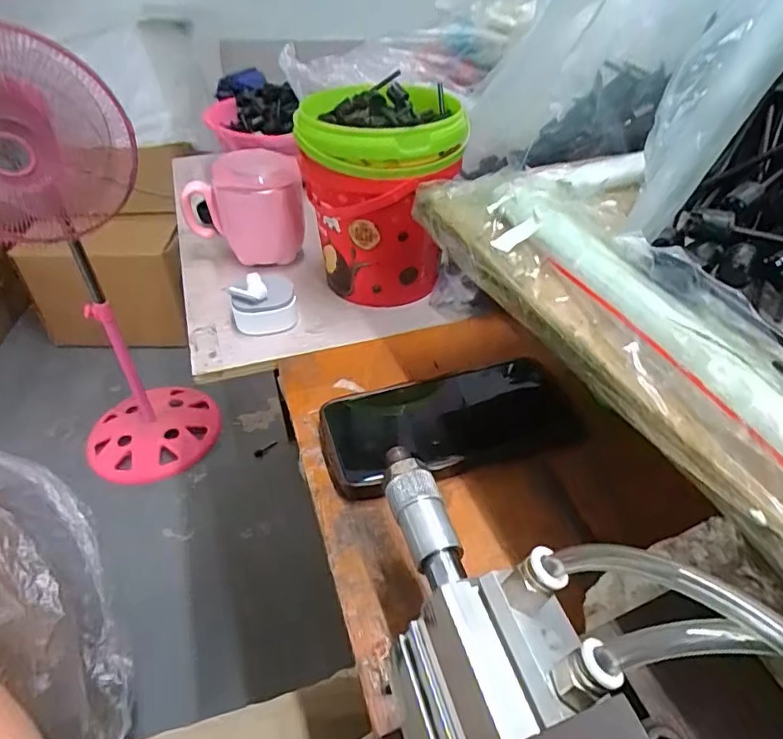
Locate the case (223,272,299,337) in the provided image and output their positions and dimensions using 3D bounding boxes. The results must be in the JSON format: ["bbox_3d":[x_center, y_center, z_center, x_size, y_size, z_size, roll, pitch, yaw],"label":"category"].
[{"bbox_3d":[-0.107,-0.055,0.457,0.052,0.049,0.027,-12,42,-13],"label":"case"}]

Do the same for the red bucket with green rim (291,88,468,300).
[{"bbox_3d":[-0.009,-0.142,0.472,0.123,0.158,0.112,-2,41,-2],"label":"red bucket with green rim"}]

